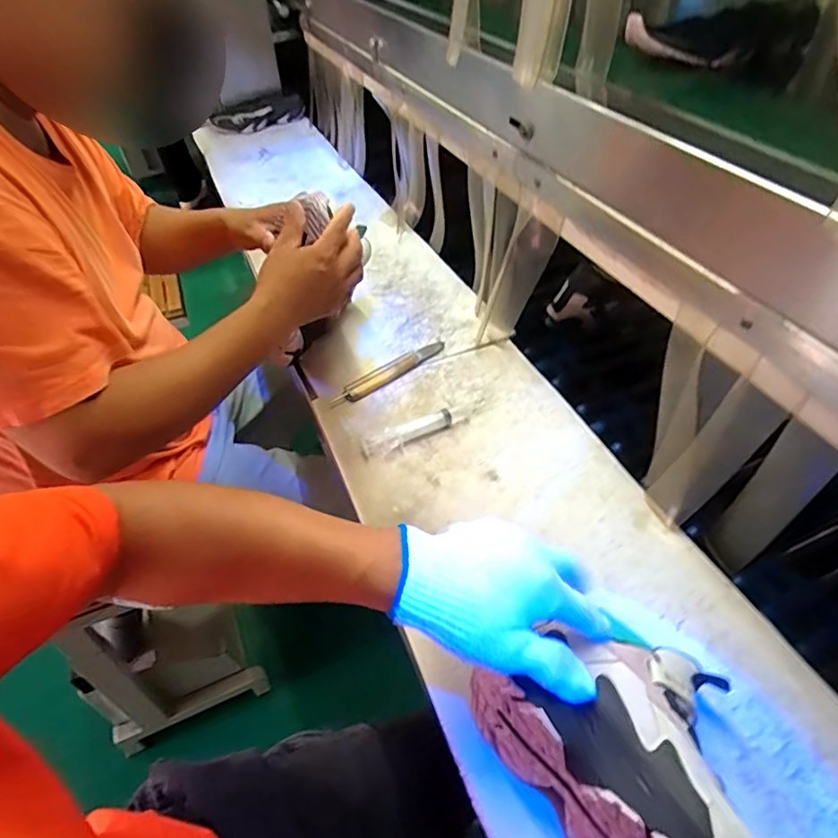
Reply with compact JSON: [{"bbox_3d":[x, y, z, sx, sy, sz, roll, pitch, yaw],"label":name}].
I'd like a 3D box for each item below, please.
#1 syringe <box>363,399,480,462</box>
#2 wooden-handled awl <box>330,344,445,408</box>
[{"bbox_3d":[0.005,0.011,0.671,0.156,0.022,0.024,-24,50,-20],"label":"syringe"},{"bbox_3d":[-0.037,-0.066,0.757,0.189,0.013,0.028,-34,53,-27],"label":"wooden-handled awl"}]

